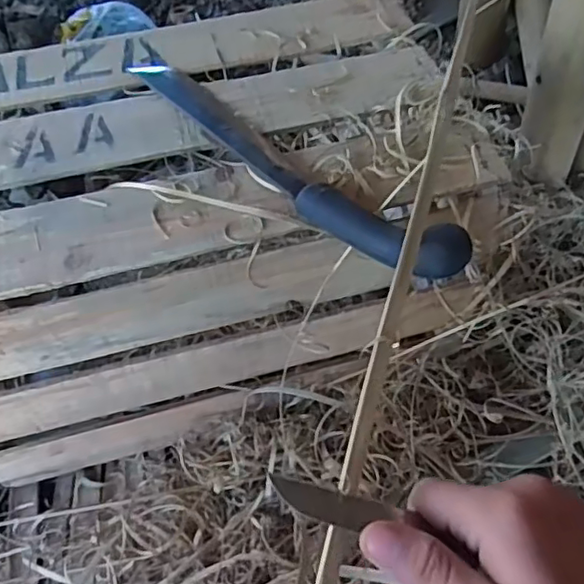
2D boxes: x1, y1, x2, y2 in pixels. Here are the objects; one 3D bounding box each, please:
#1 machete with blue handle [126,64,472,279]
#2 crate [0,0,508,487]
[{"bbox_3d":[-0.023,-0.124,0.540,0.405,0.025,0.066,36,64,25],"label":"machete with blue handle"},{"bbox_3d":[-0.119,-0.068,0.703,0.571,0.322,0.350,-12,54,-5],"label":"crate"}]

